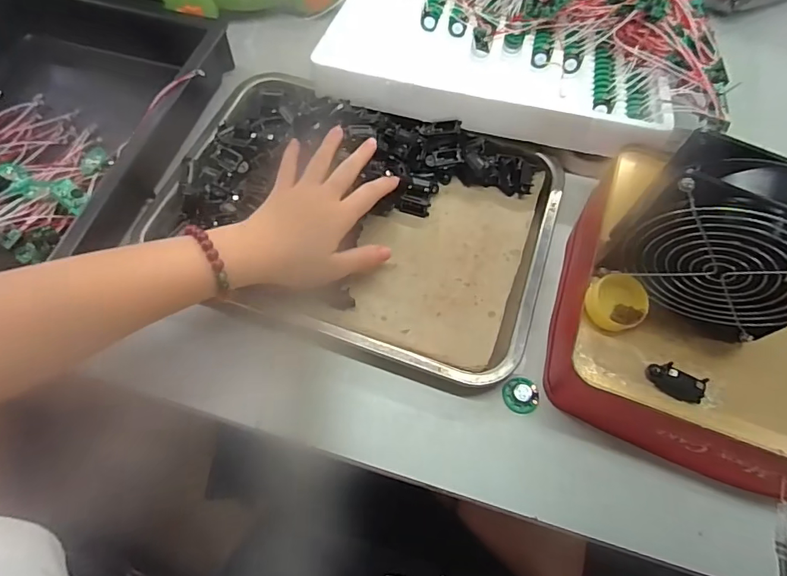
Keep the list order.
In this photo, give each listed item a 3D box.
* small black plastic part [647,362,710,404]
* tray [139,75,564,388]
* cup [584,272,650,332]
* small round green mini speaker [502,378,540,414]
[{"bbox_3d":[0.192,0.064,0.317,0.035,0.014,0.017,27,66,11],"label":"small black plastic part"},{"bbox_3d":[-0.031,-0.075,0.432,0.347,0.044,0.252,19,65,7],"label":"tray"},{"bbox_3d":[0.162,0.010,0.338,0.043,0.022,0.037,-19,66,-10],"label":"cup"},{"bbox_3d":[0.103,0.087,0.378,0.029,0.004,0.027,7,64,2],"label":"small round green mini speaker"}]

